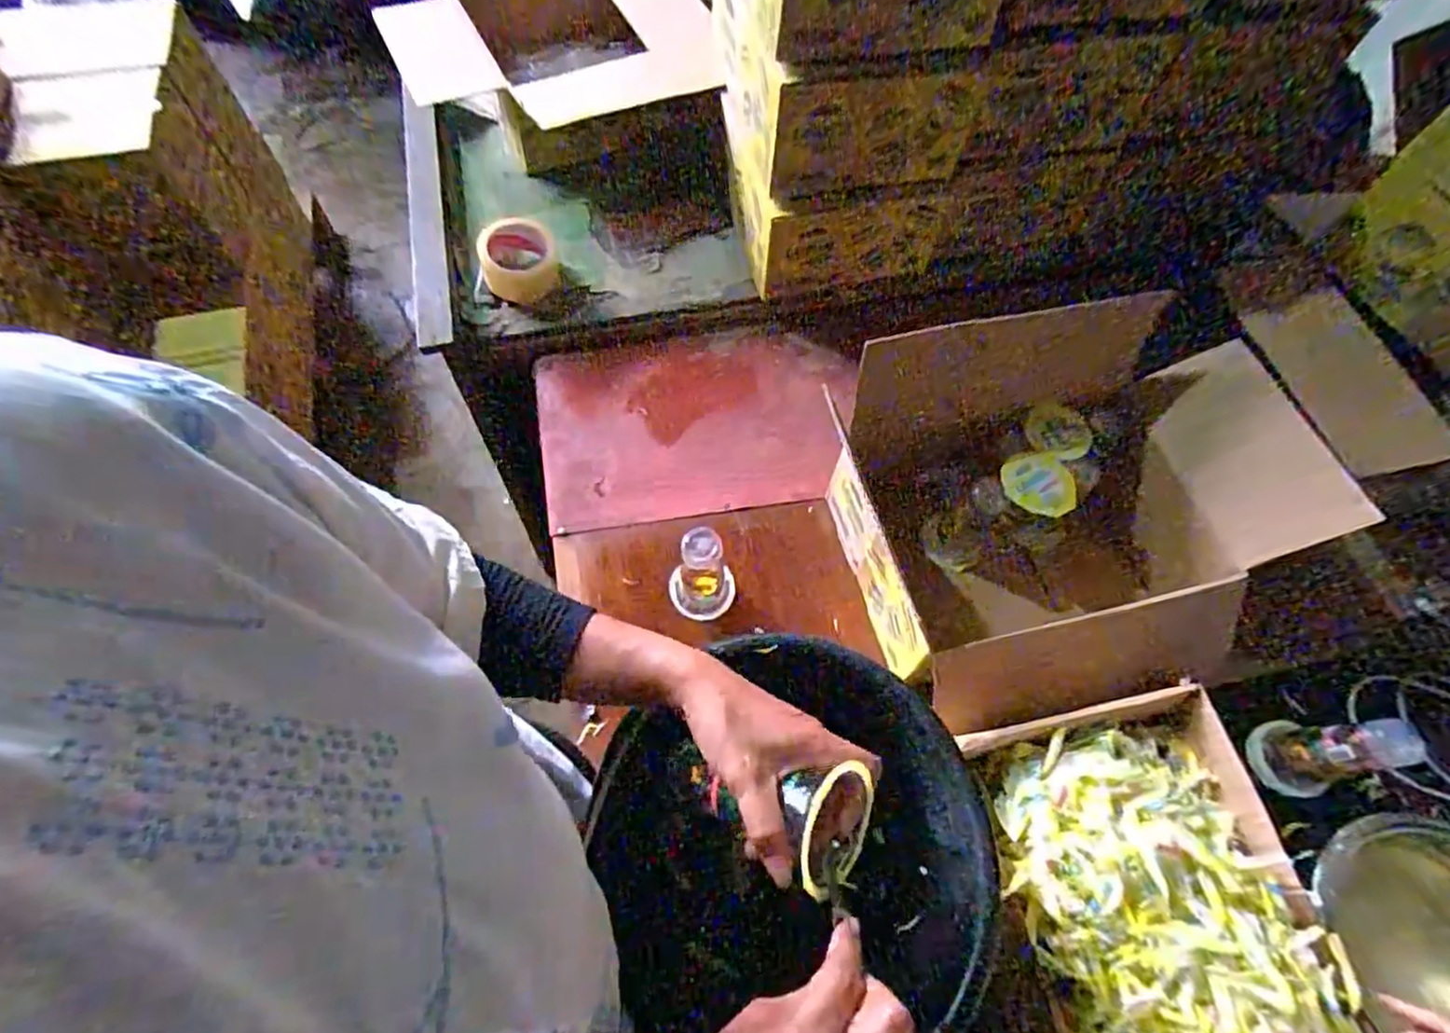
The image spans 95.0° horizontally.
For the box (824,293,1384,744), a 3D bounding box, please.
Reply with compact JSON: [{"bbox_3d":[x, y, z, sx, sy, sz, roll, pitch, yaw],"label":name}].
[{"bbox_3d":[0.352,-0.002,0.729,0.424,0.224,0.340,-14,65,-10],"label":"box"}]

